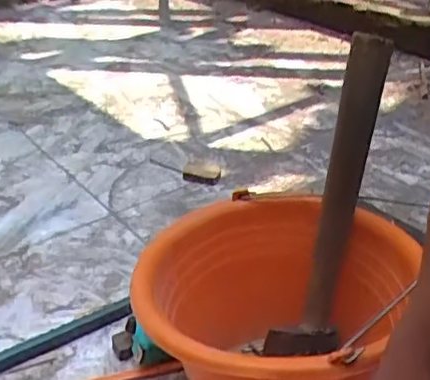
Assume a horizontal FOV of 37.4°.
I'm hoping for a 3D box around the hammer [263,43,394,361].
[{"bbox_3d":[0.109,0.019,0.593,0.037,0.321,0.073,18,14,30],"label":"hammer"}]

